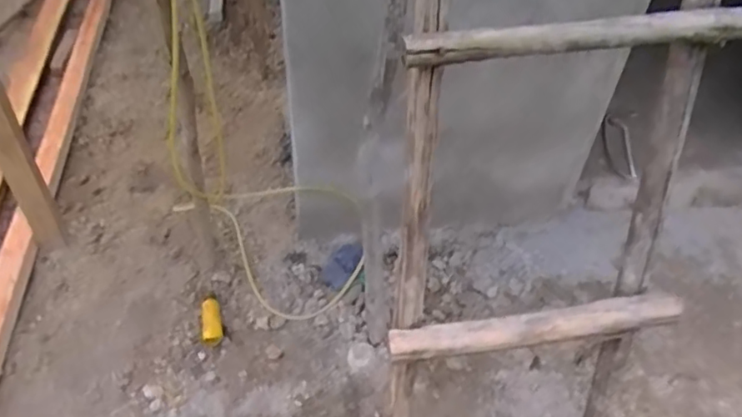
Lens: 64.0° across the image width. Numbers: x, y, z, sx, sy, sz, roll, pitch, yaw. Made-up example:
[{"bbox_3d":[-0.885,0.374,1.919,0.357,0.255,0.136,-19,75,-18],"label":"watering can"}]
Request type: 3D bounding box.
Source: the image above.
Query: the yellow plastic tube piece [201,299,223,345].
[{"bbox_3d":[-0.451,0.315,1.672,0.055,0.045,0.139,-6,45,-10],"label":"yellow plastic tube piece"}]

